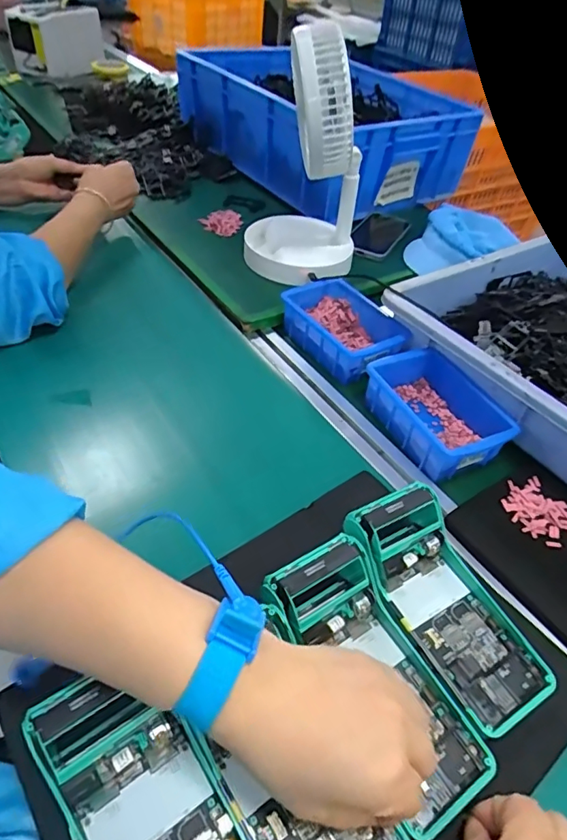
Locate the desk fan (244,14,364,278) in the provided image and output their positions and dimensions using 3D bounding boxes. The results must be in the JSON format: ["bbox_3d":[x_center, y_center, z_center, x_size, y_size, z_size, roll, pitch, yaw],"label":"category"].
[{"bbox_3d":[0.031,-0.336,0.679,0.155,0.297,0.159,5,45,-1],"label":"desk fan"}]

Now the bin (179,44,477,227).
[{"bbox_3d":[0.059,-0.522,0.913,0.323,0.144,0.465,-26,53,-28],"label":"bin"}]

